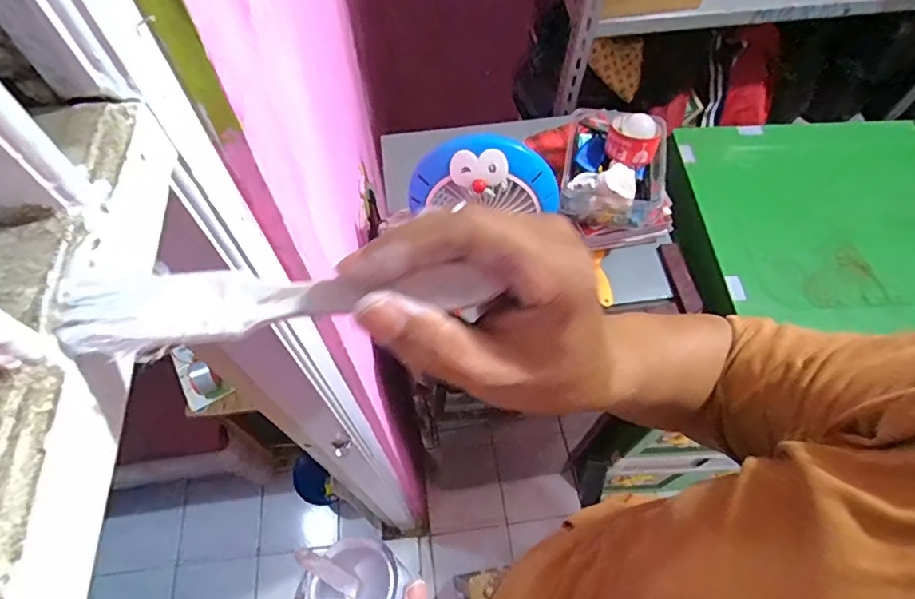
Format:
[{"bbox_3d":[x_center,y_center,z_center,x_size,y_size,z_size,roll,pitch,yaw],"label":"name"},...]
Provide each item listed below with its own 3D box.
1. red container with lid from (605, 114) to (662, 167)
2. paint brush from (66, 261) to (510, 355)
[{"bbox_3d":[0.298,-0.274,0.877,0.088,0.058,0.080,27,64,14],"label":"red container with lid"},{"bbox_3d":[-0.067,0.000,0.184,0.157,0.011,0.026,-5,61,3],"label":"paint brush"}]

